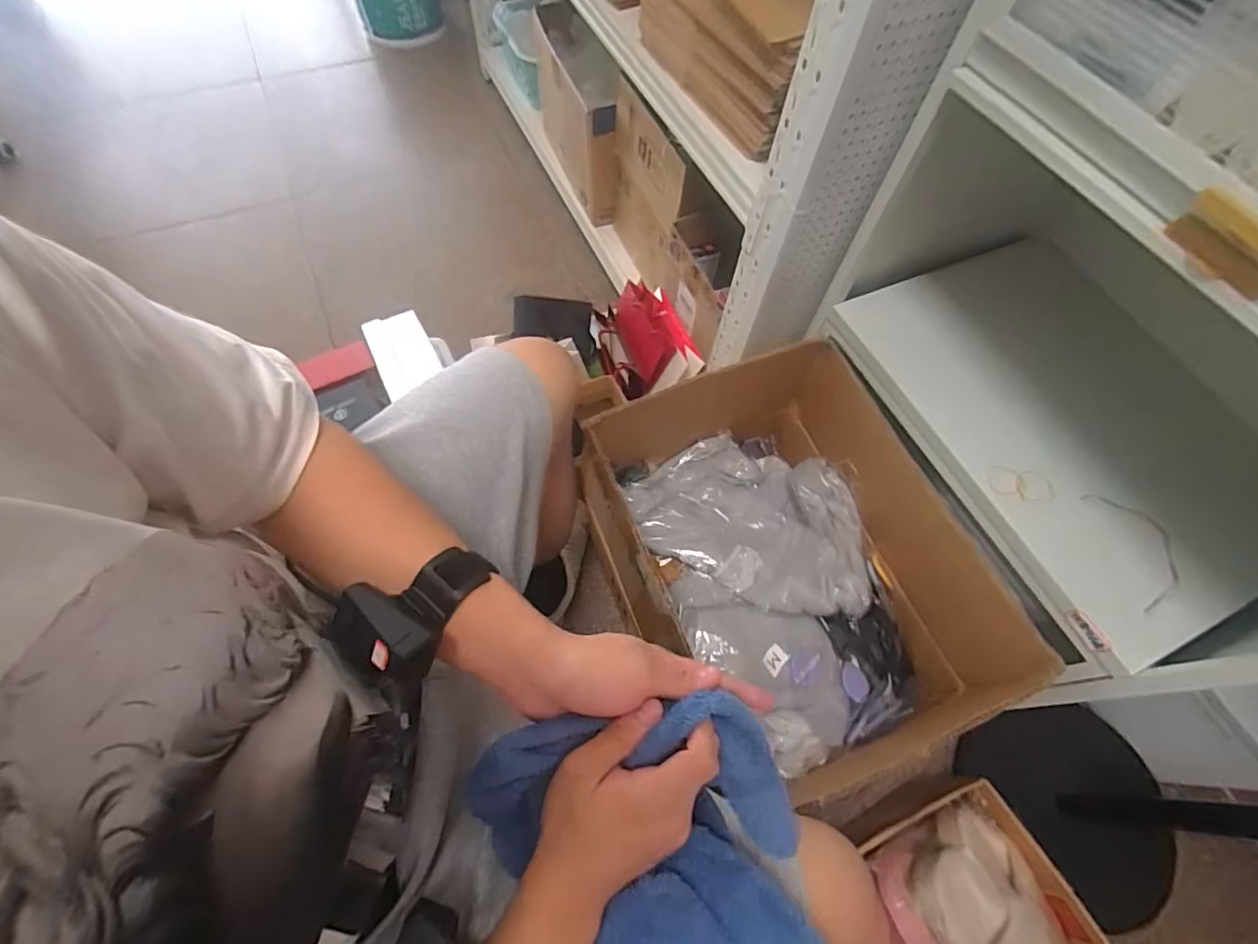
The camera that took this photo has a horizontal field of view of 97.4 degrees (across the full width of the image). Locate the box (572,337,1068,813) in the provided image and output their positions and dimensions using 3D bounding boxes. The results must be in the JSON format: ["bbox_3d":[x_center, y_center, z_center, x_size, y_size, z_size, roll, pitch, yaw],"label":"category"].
[{"bbox_3d":[0.218,0.133,0.806,0.414,0.264,0.520,-21,66,-12],"label":"box"}]

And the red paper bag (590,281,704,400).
[{"bbox_3d":[0.040,-0.250,1.130,0.168,0.110,0.247,-38,69,27],"label":"red paper bag"}]

